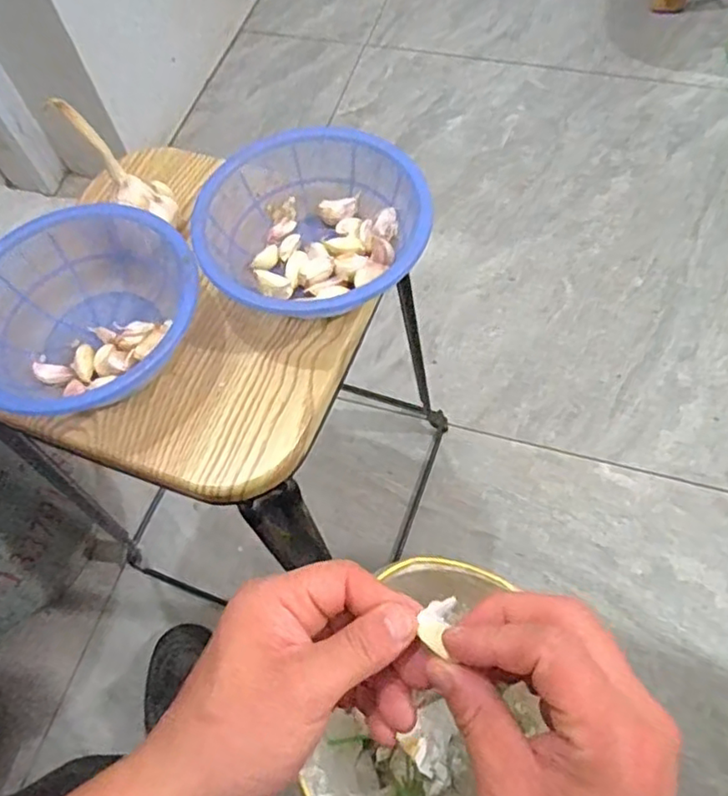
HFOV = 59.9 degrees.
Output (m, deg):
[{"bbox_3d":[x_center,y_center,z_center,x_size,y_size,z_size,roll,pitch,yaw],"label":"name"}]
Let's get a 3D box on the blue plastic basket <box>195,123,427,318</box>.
[{"bbox_3d":[-0.034,-0.118,0.453,0.155,0.059,0.146,-2,63,3],"label":"blue plastic basket"}]

